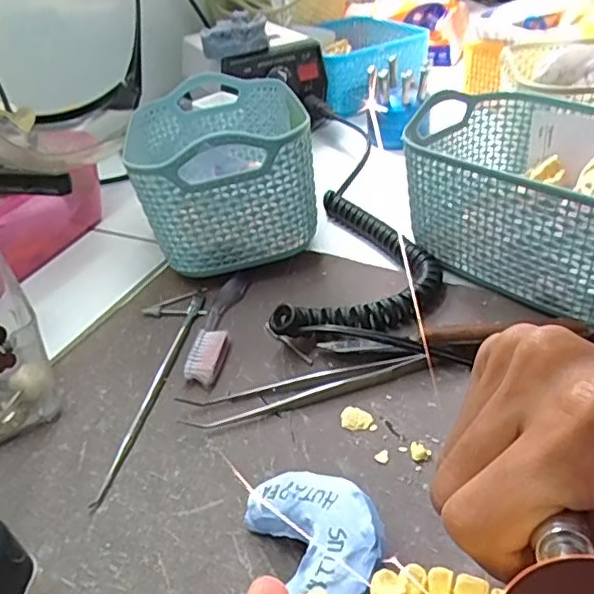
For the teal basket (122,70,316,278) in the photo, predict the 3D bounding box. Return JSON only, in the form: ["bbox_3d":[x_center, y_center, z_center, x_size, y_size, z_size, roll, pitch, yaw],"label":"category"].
[{"bbox_3d":[-0.053,-0.094,0.440,0.110,0.098,0.173,-9,37,-4],"label":"teal basket"}]

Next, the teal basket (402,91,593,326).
[{"bbox_3d":[0.154,-0.059,0.379,0.117,0.082,0.162,-32,44,-31],"label":"teal basket"}]

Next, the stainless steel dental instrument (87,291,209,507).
[{"bbox_3d":[-0.083,0.045,0.337,0.037,0.004,0.156,0,37,8],"label":"stainless steel dental instrument"}]

